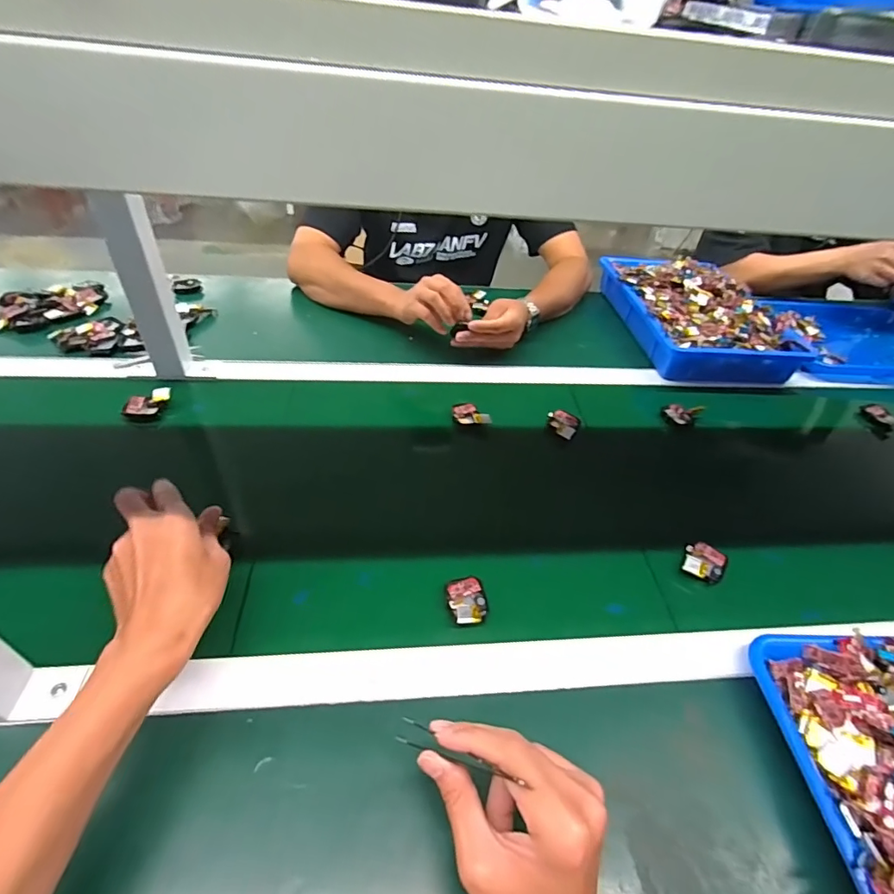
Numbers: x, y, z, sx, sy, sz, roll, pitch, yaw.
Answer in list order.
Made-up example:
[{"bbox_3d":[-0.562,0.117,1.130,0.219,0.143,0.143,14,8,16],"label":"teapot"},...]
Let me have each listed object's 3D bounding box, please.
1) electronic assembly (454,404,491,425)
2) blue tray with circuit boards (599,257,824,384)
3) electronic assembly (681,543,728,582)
[{"bbox_3d":[0.034,-0.045,0.659,0.051,0.010,0.035,5,41,-2],"label":"electronic assembly"},{"bbox_3d":[0.439,-0.250,0.877,0.230,0.079,0.350,0,42,-8],"label":"blue tray with circuit boards"},{"bbox_3d":[0.273,0.122,0.512,0.039,0.012,0.047,24,44,18],"label":"electronic assembly"}]

